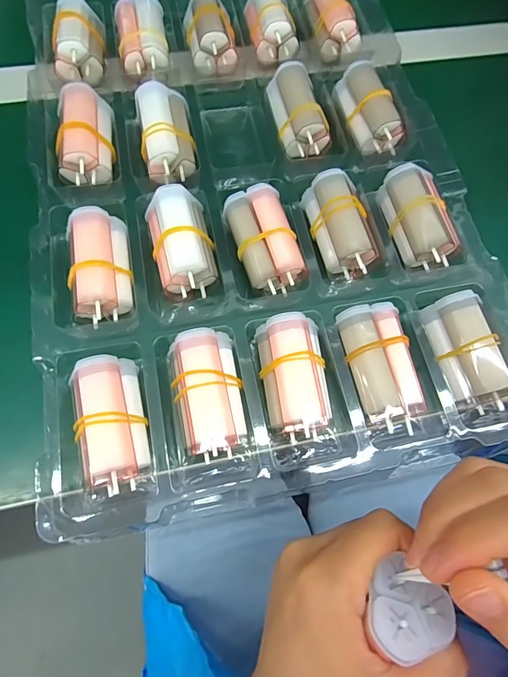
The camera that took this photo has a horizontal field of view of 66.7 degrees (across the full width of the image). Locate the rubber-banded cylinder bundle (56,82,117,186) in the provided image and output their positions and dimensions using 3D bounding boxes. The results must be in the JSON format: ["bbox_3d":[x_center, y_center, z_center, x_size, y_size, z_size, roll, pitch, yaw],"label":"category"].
[{"bbox_3d":[-0.114,-0.140,0.263,0.032,0.026,0.065,-2,70,-3],"label":"rubber-banded cylinder bundle"}]

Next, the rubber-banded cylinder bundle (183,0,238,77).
[{"bbox_3d":[-0.035,-0.243,0.305,0.036,0.024,0.063,-9,71,-6],"label":"rubber-banded cylinder bundle"}]

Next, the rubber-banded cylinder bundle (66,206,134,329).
[{"bbox_3d":[-0.092,-0.044,0.231,0.032,0.025,0.065,-5,70,-4],"label":"rubber-banded cylinder bundle"}]

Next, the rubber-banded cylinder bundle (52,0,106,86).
[{"bbox_3d":[-0.132,-0.228,0.292,0.034,0.026,0.066,-6,71,-5],"label":"rubber-banded cylinder bundle"}]

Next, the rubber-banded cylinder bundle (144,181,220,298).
[{"bbox_3d":[-0.045,-0.060,0.241,0.035,0.026,0.070,-17,72,-9],"label":"rubber-banded cylinder bundle"}]

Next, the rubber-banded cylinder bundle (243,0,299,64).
[{"bbox_3d":[0.012,-0.260,0.313,0.034,0.024,0.068,-10,71,-6],"label":"rubber-banded cylinder bundle"}]

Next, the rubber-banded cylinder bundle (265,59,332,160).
[{"bbox_3d":[0.033,-0.168,0.283,0.035,0.026,0.065,-11,71,-6],"label":"rubber-banded cylinder bundle"}]

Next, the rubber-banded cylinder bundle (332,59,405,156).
[{"bbox_3d":[0.084,-0.170,0.286,0.033,0.026,0.067,-21,72,-10],"label":"rubber-banded cylinder bundle"}]

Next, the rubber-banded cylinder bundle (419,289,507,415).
[{"bbox_3d":[0.126,0.007,0.224,0.031,0.025,0.066,-16,72,-8],"label":"rubber-banded cylinder bundle"}]

